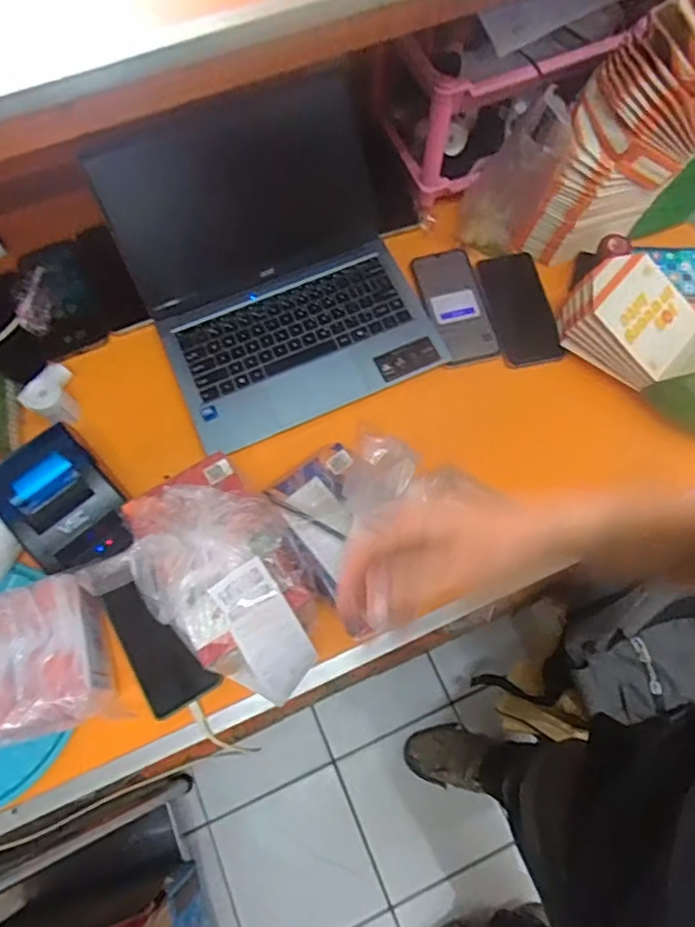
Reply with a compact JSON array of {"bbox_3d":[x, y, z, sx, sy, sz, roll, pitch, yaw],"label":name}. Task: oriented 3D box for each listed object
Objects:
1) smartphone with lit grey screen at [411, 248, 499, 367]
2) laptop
[{"bbox_3d":[0.138,-0.207,0.765,0.073,0.015,0.169,-11,69,-3],"label":"smartphone with lit grey screen"},{"bbox_3d":[-0.092,-0.252,0.717,0.338,0.146,0.377,-19,70,-6],"label":"laptop"}]

